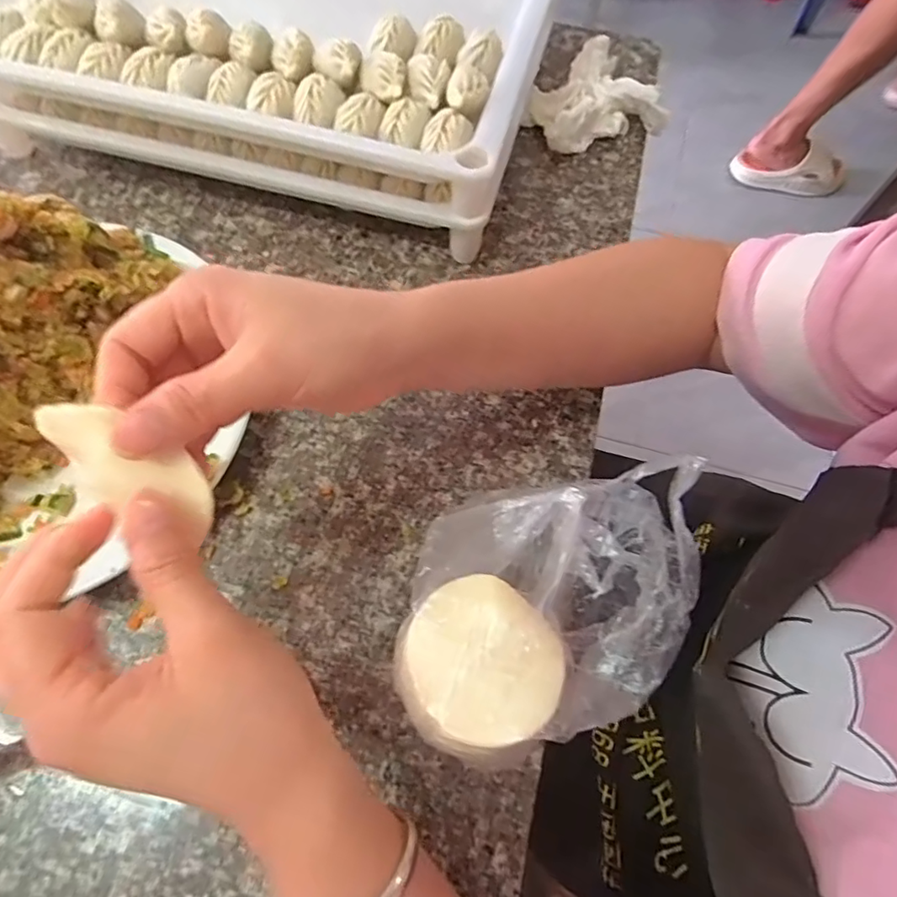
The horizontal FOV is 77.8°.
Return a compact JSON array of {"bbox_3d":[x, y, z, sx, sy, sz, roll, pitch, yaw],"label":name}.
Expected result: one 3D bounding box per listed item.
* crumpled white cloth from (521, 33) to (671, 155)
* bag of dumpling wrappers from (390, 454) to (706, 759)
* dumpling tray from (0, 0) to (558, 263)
[{"bbox_3d":[0.110,-0.275,0.439,0.094,0.039,0.094,-30,71,-14],"label":"crumpled white cloth"},{"bbox_3d":[0.052,0.074,0.274,0.160,0.068,0.106,-14,68,-8],"label":"bag of dumpling wrappers"},{"bbox_3d":[-0.123,-0.298,0.416,0.367,0.090,0.250,15,67,4],"label":"dumpling tray"}]

